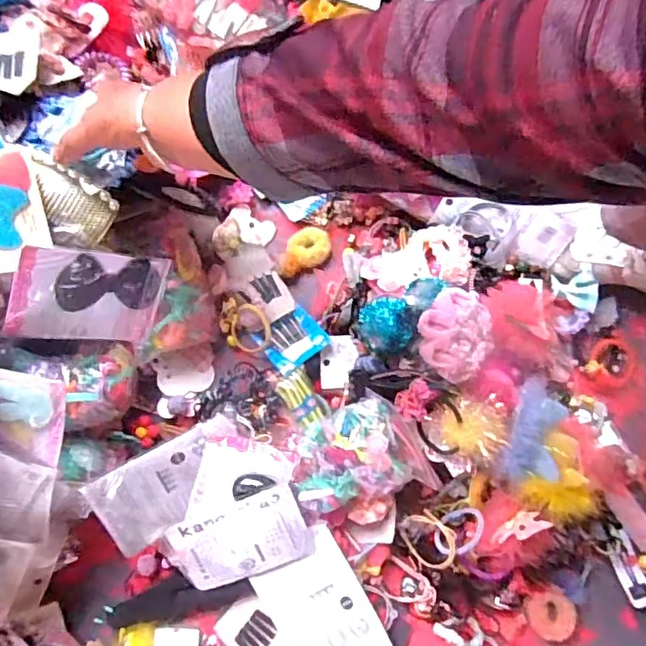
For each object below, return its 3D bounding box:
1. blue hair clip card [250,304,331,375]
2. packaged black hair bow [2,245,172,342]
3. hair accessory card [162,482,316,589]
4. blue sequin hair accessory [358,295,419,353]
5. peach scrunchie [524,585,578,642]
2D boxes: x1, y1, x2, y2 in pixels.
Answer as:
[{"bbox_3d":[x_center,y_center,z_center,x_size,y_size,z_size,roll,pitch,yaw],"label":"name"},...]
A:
[{"bbox_3d":[-0.034,0.017,0.616,0.062,0.008,0.069,-38,52,-6],"label":"blue hair clip card"},{"bbox_3d":[-0.206,-0.024,0.509,0.004,0.125,0.086,36,111,42],"label":"packaged black hair bow"},{"bbox_3d":[-0.081,0.210,0.552,0.131,0.010,0.085,-21,108,-3],"label":"hair accessory card"},{"bbox_3d":[0.063,0.002,0.584,0.052,0.051,0.057,-33,81,-8],"label":"blue sequin hair accessory"},{"bbox_3d":[0.231,0.295,0.579,0.044,0.020,0.055,-28,80,-7],"label":"peach scrunchie"}]

